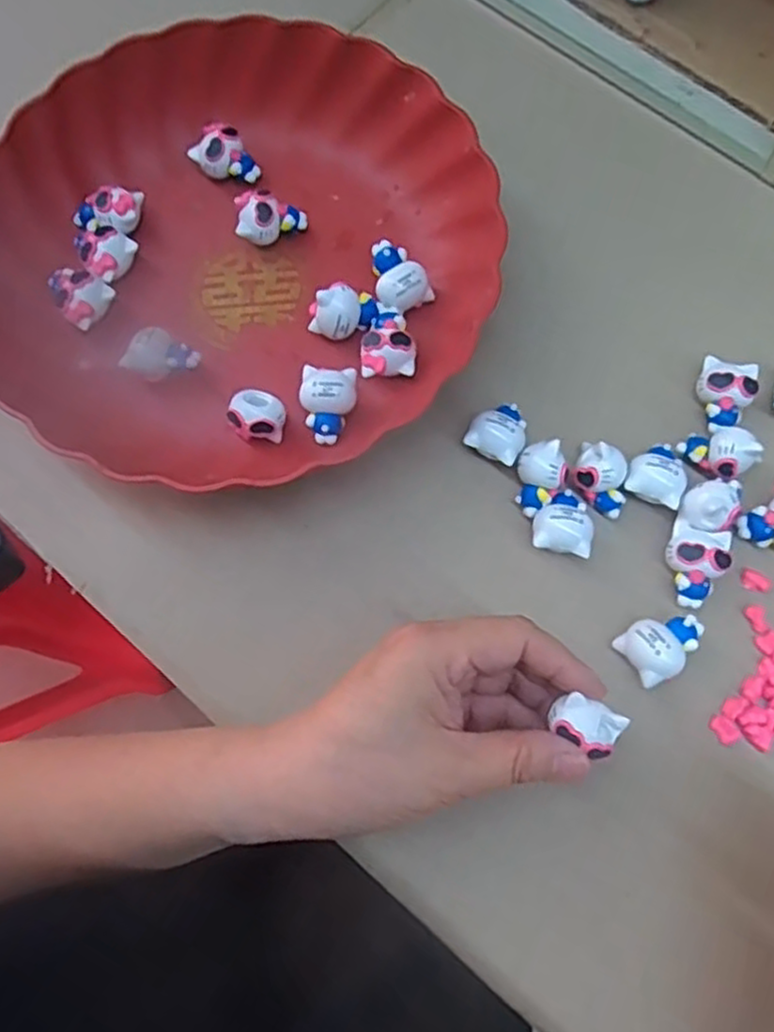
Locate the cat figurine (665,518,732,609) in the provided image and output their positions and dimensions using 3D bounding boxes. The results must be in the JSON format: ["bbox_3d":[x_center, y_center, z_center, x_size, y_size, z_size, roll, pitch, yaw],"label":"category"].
[{"bbox_3d":[0.134,0.021,0.319,0.024,0.015,0.035,15,73,6],"label":"cat figurine"}]

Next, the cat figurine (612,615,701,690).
[{"bbox_3d":[0.116,0.054,0.309,0.034,0.018,0.024,-28,74,-7],"label":"cat figurine"}]

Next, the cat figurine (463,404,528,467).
[{"bbox_3d":[0.052,-0.040,0.339,0.025,0.016,0.030,27,75,9],"label":"cat figurine"}]

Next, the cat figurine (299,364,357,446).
[{"bbox_3d":[-0.027,-0.053,0.343,0.025,0.018,0.033,0,72,1],"label":"cat figurine"}]

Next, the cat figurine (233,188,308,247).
[{"bbox_3d":[-0.059,-0.151,0.372,0.034,0.017,0.024,1,72,2],"label":"cat figurine"}]

